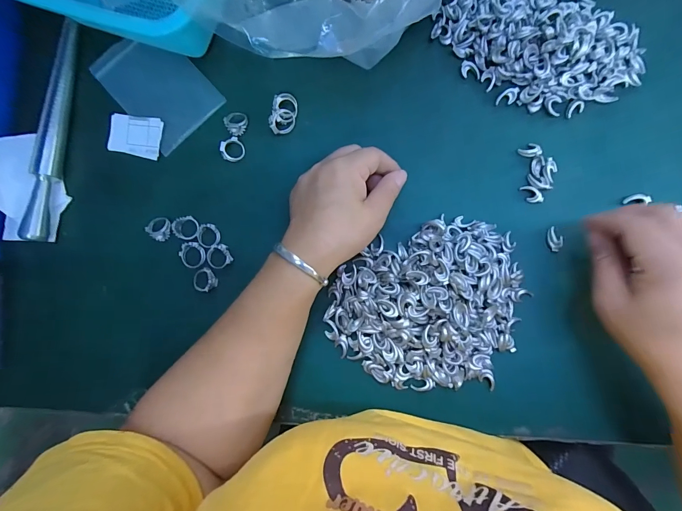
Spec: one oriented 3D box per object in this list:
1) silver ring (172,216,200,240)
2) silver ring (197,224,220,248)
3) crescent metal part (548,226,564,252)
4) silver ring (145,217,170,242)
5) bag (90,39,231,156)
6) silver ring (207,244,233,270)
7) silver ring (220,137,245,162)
[{"bbox_3d":[-0.144,-0.026,0.310,0.026,0.006,0.021,39,89,6],"label":"silver ring"},{"bbox_3d":[-0.123,-0.018,0.307,0.020,0.008,0.021,0,85,4],"label":"silver ring"},{"bbox_3d":[0.185,-0.014,0.287,0.011,0.004,0.021,0,85,4],"label":"crescent metal part"},{"bbox_3d":[-0.169,-0.025,0.312,0.023,0.009,0.022,0,85,4],"label":"silver ring"},{"bbox_3d":[-0.183,-0.170,0.327,0.080,0.009,0.126,-42,84,0],"label":"bag"},{"bbox_3d":[-0.113,0.001,0.305,0.022,0.011,0.020,0,85,4],"label":"silver ring"},{"bbox_3d":[-0.101,-0.098,0.311,0.021,0.004,0.021,-7,104,-28],"label":"silver ring"}]

